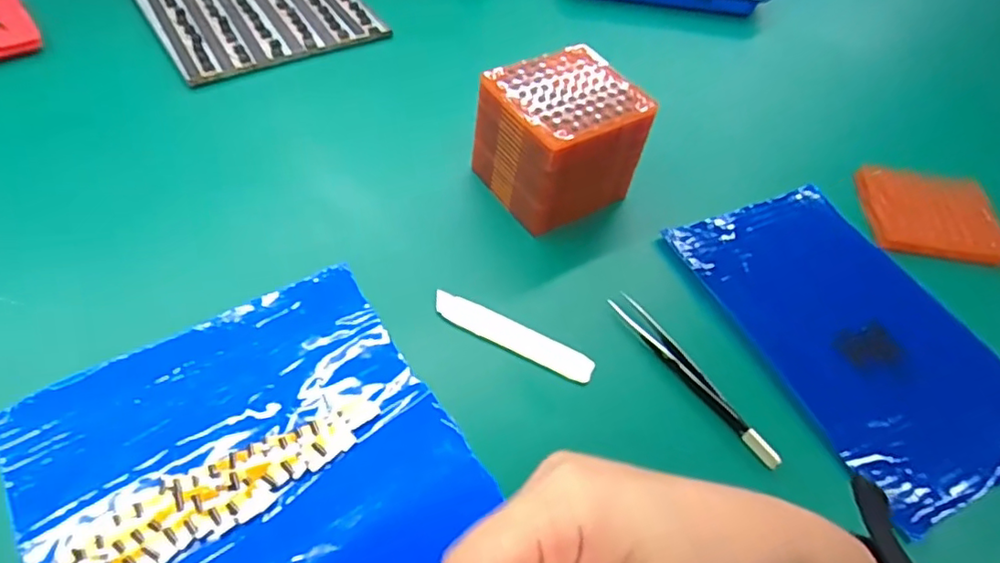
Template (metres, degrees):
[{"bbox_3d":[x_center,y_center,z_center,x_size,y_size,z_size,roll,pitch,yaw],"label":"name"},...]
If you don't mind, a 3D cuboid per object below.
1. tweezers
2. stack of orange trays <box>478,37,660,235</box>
[{"bbox_3d":[0.108,0.054,0.351,0.014,0.012,0.129,-24,56,-21],"label":"tweezers"},{"bbox_3d":[0.042,-0.099,0.419,0.090,0.076,0.081,-25,57,-23],"label":"stack of orange trays"}]

